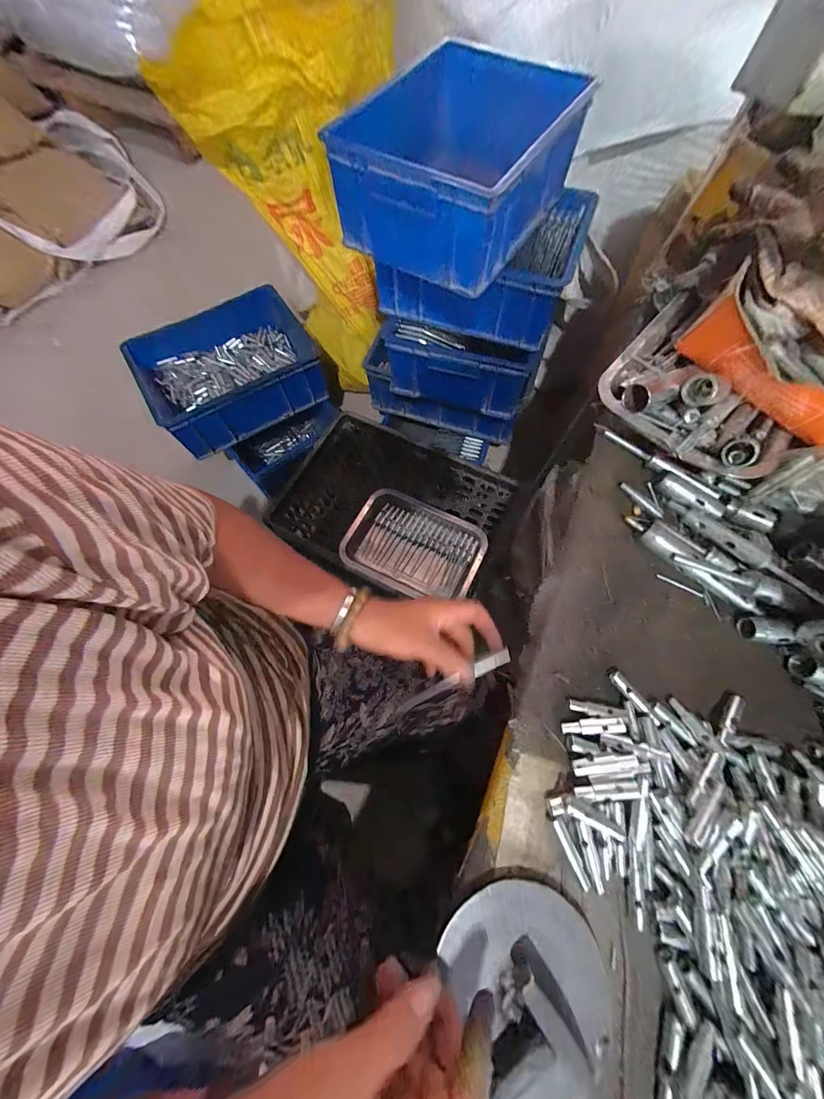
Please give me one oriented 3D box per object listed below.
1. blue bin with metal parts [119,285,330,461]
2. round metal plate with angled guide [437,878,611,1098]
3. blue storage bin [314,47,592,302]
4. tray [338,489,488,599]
[{"bbox_3d":[-0.464,-0.473,0.939,0.430,0.139,0.324,-29,72,-10],"label":"blue bin with metal parts"},{"bbox_3d":[0.086,0.306,0.246,0.101,0.028,0.122,-21,73,-6],"label":"round metal plate with angled guide"},{"bbox_3d":[0.065,-0.562,0.523,0.259,0.128,0.319,28,72,10],"label":"blue storage bin"},{"bbox_3d":[0.006,-0.012,0.716,0.262,0.038,0.191,24,74,8],"label":"tray"}]

